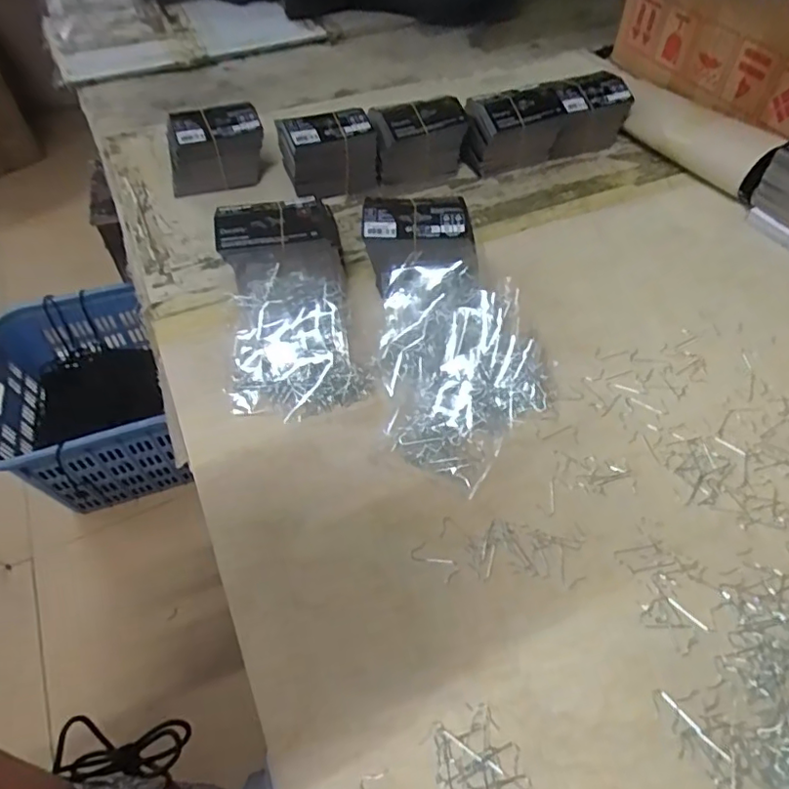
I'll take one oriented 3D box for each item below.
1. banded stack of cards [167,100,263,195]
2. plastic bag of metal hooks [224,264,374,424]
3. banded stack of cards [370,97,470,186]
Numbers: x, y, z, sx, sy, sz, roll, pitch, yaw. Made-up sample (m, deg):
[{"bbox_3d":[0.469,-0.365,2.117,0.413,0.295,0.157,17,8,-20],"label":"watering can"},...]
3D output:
[{"bbox_3d":[-0.216,-0.291,0.676,0.116,0.081,0.043,-19,54,-13],"label":"banded stack of cards"},{"bbox_3d":[-0.094,-0.046,0.497,0.117,0.048,0.138,-15,54,-11],"label":"plastic bag of metal hooks"},{"bbox_3d":[0.028,-0.312,0.690,0.111,0.080,0.064,-11,53,-8],"label":"banded stack of cards"}]

